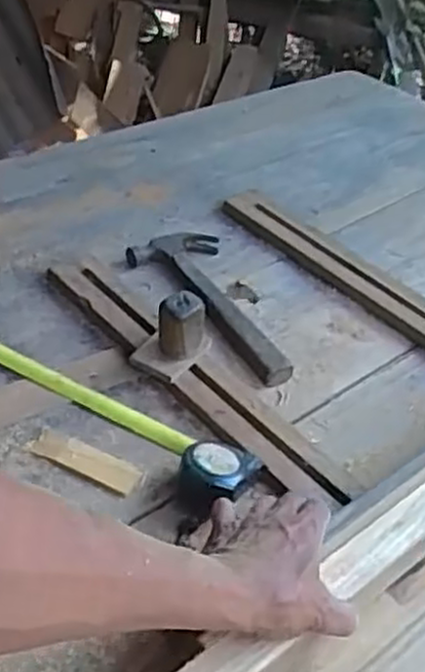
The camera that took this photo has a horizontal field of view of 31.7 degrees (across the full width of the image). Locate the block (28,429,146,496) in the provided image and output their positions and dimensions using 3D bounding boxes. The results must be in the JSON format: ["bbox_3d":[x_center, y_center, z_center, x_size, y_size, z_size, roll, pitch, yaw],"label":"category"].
[{"bbox_3d":[-0.111,0.110,0.658,0.098,0.004,0.027,20,41,15],"label":"block"}]

